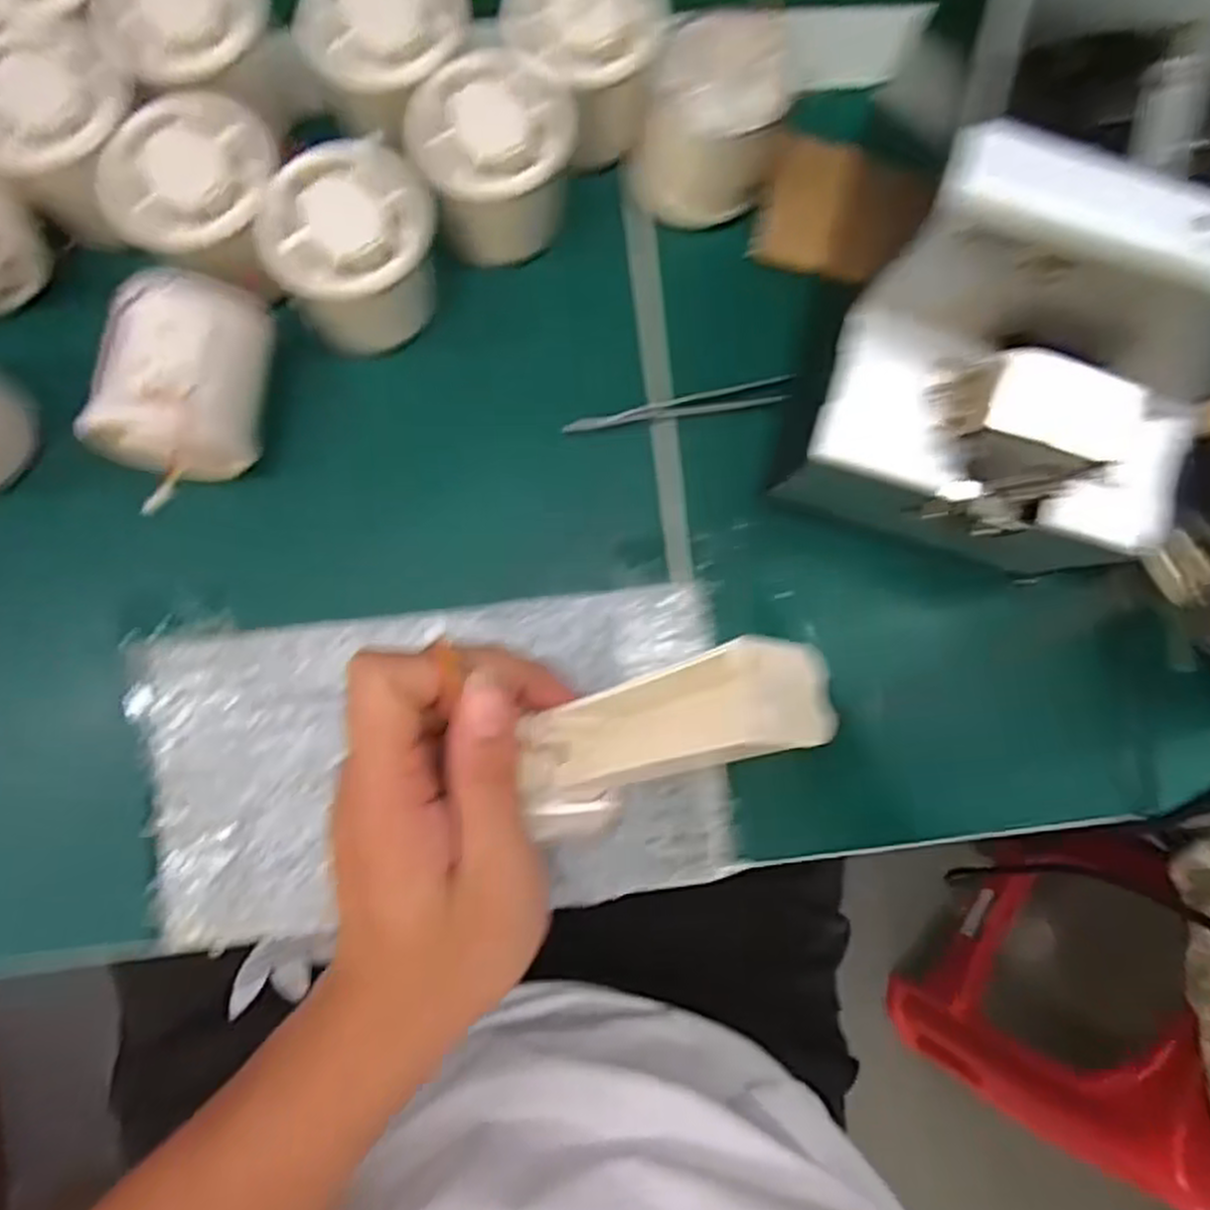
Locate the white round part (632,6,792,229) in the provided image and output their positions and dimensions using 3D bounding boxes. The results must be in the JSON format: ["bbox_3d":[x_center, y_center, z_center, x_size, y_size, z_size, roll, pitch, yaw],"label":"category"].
[{"bbox_3d":[0.045,-0.199,0.336,0.055,0.064,0.057,0,83,-3],"label":"white round part"}]

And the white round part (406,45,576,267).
[{"bbox_3d":[-0.044,-0.181,0.328,0.061,0.056,0.063,0,83,-3],"label":"white round part"}]

